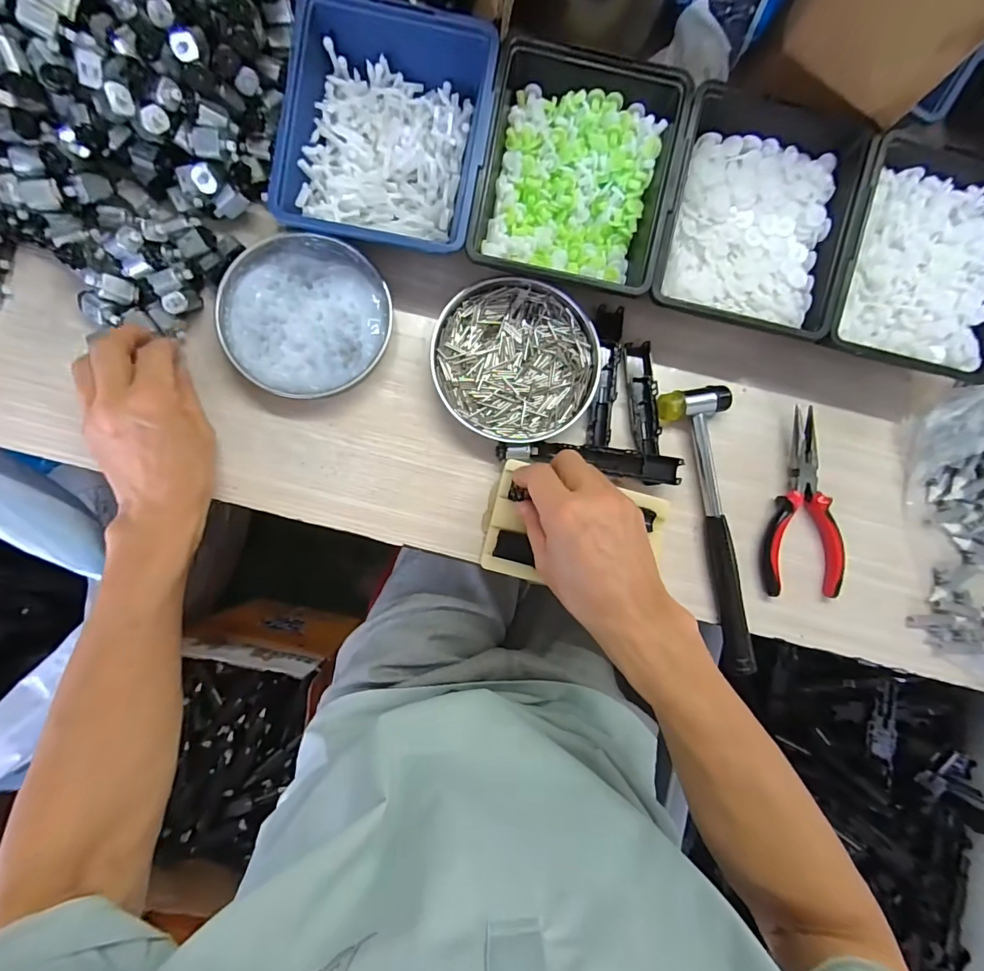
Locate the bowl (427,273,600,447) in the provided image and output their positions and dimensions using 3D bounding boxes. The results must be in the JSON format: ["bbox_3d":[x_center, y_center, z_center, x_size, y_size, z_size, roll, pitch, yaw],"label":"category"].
[{"bbox_3d":[0.019,-0.103,0.388,0.129,0.021,0.133,0,86,-4],"label":"bowl"}]

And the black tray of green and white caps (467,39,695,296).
[{"bbox_3d":[0.064,-0.238,0.367,0.141,0.059,0.160,11,85,-4],"label":"black tray of green and white caps"}]

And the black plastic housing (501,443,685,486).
[{"bbox_3d":[0.079,-0.022,0.382,0.147,0.014,0.024,9,85,-4],"label":"black plastic housing"}]

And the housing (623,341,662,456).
[{"bbox_3d":[0.129,-0.076,0.399,0.023,0.011,0.099,-5,86,-5],"label":"housing"}]

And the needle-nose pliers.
[{"bbox_3d":[0.267,0.015,0.398,0.065,0.014,0.155,3,85,-4],"label":"needle-nose pliers"}]

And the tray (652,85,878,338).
[{"bbox_3d":[0.207,-0.221,0.382,0.141,0.067,0.188,11,85,-4],"label":"tray"}]

